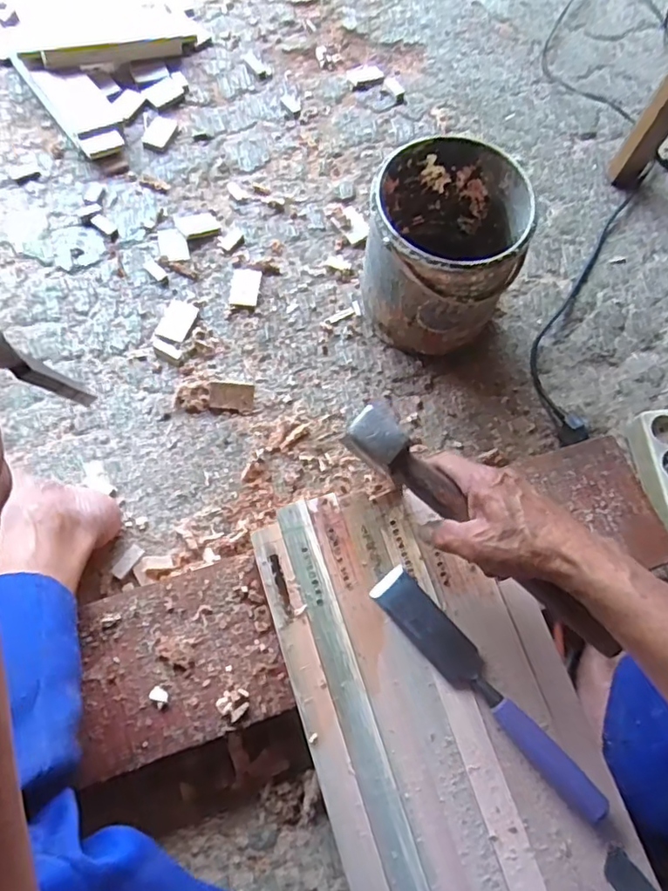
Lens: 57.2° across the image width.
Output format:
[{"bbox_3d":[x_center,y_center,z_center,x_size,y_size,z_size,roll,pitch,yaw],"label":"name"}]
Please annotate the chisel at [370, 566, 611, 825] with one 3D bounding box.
[{"bbox_3d":[0.127,0.201,0.511,0.039,0.019,0.241,-40,76,-16],"label":"chisel"}]

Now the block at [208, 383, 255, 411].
[{"bbox_3d":[-0.125,-0.060,0.750,0.054,0.015,0.034,4,69,-1],"label":"block"}]

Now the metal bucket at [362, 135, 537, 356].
[{"bbox_3d":[0.127,-0.232,0.743,0.169,0.189,0.182,1,69,-2],"label":"metal bucket"}]

